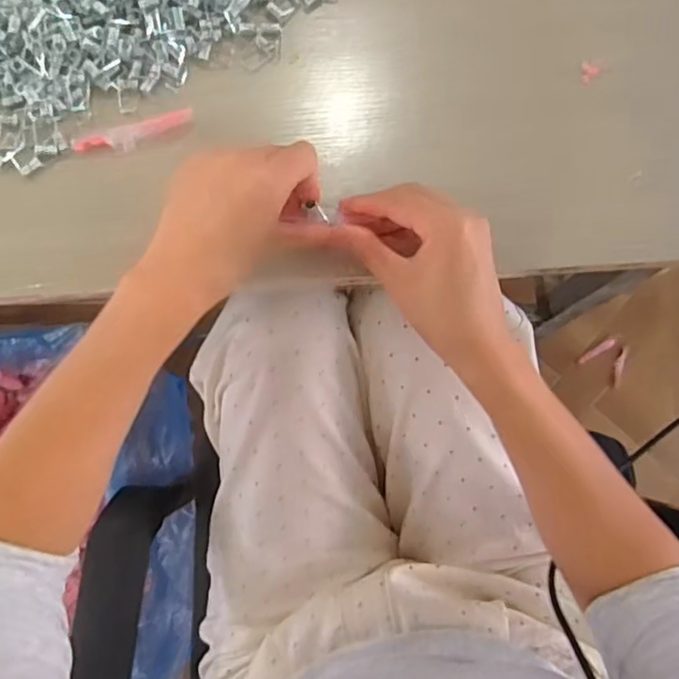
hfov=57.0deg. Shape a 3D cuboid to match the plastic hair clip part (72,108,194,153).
[{"bbox_3d":[-0.134,-0.135,0.412,0.079,0.005,0.015,-16,80,-4],"label":"plastic hair clip part"}]

